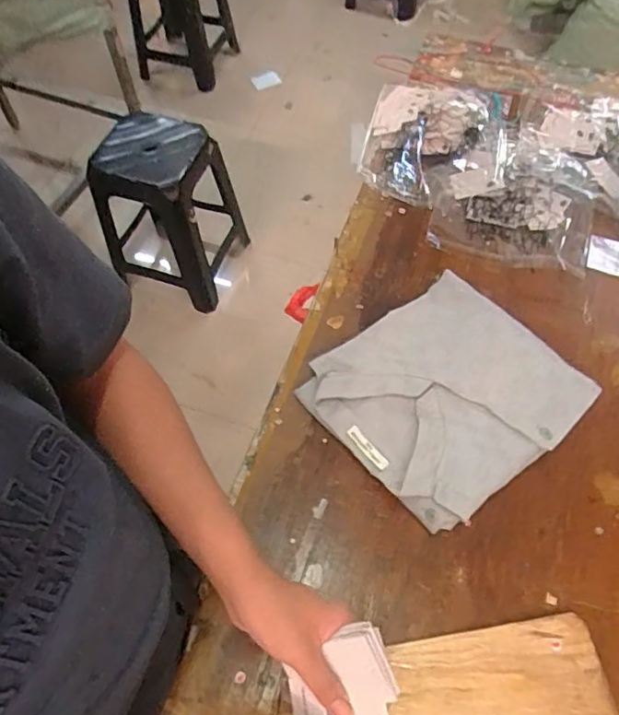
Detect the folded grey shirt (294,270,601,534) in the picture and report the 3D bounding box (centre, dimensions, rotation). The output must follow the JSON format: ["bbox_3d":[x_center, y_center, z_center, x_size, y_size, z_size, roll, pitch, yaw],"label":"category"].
[{"bbox_3d":[0.169,0.045,0.670,0.282,0.055,0.262,-35,65,-18],"label":"folded grey shirt"}]

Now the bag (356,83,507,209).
[{"bbox_3d":[0.221,-0.378,0.921,0.239,0.044,0.297,11,60,7],"label":"bag"}]

